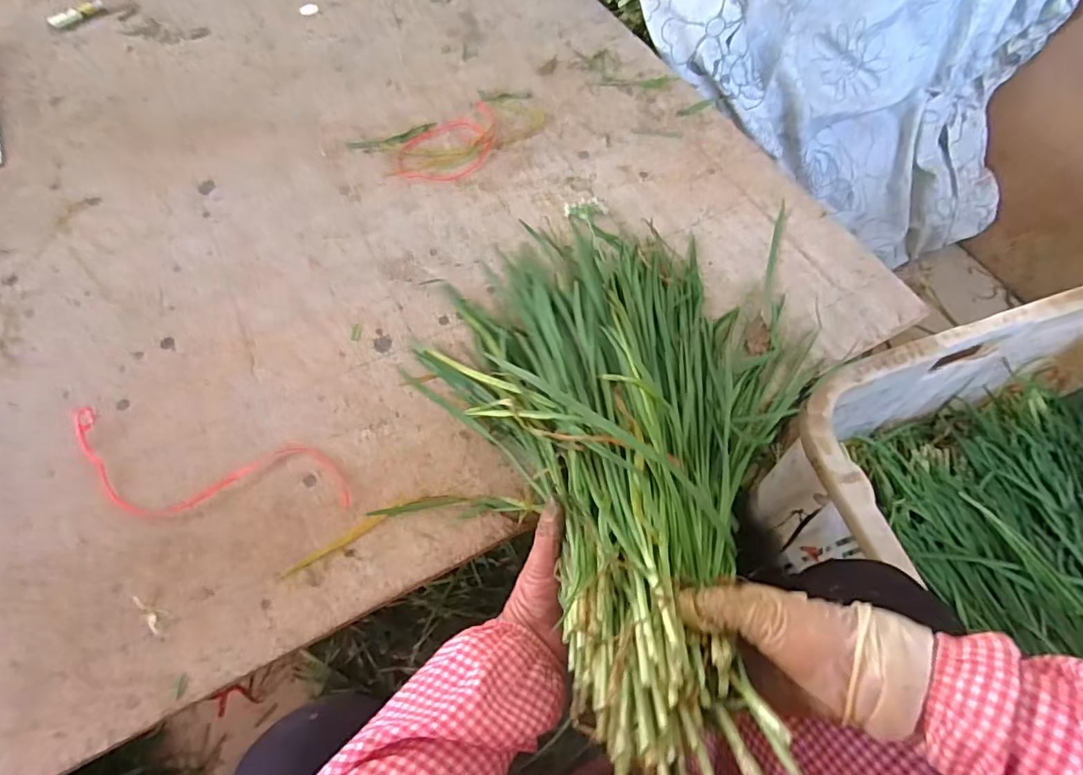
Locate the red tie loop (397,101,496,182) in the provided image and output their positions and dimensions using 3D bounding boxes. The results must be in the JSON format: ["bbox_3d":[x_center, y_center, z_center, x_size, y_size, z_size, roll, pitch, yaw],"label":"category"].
[{"bbox_3d":[-0.108,-0.298,0.665,0.149,0.004,0.106,-33,67,-16],"label":"red tie loop"}]

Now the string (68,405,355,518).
[{"bbox_3d":[-0.288,0.073,0.454,0.262,0.008,0.081,9,63,4],"label":"string"}]

